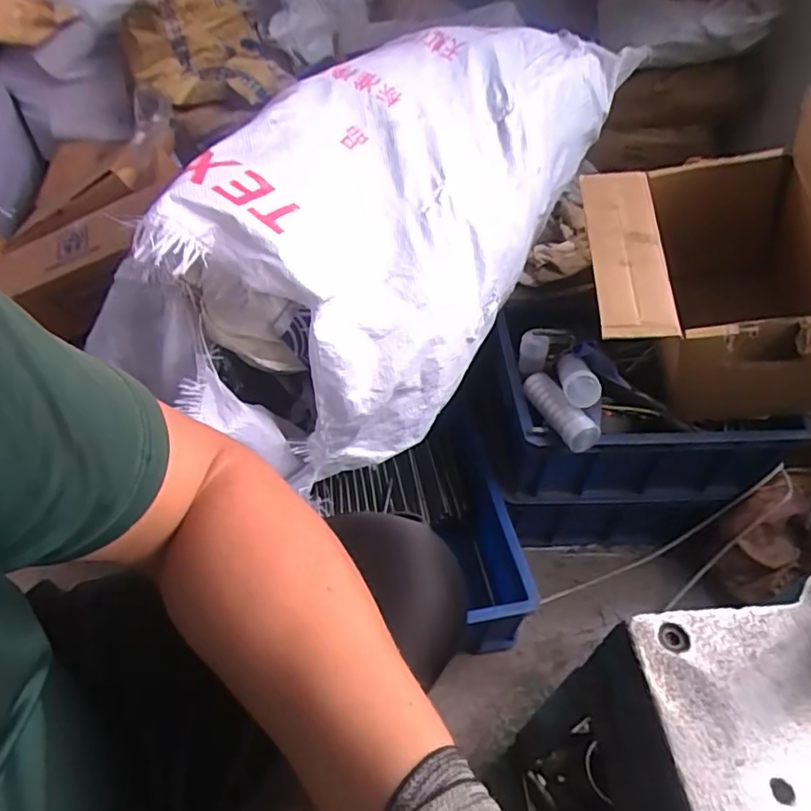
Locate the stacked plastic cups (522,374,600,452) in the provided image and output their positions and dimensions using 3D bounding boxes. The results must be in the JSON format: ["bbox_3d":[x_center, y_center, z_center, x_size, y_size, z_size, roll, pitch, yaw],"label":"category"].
[{"bbox_3d":[0.200,0.002,0.746,0.042,0.035,0.122,-17,52,-18],"label":"stacked plastic cups"}]

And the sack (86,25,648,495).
[{"bbox_3d":[-0.005,-0.289,0.841,0.379,0.319,0.762,26,52,18],"label":"sack"}]

